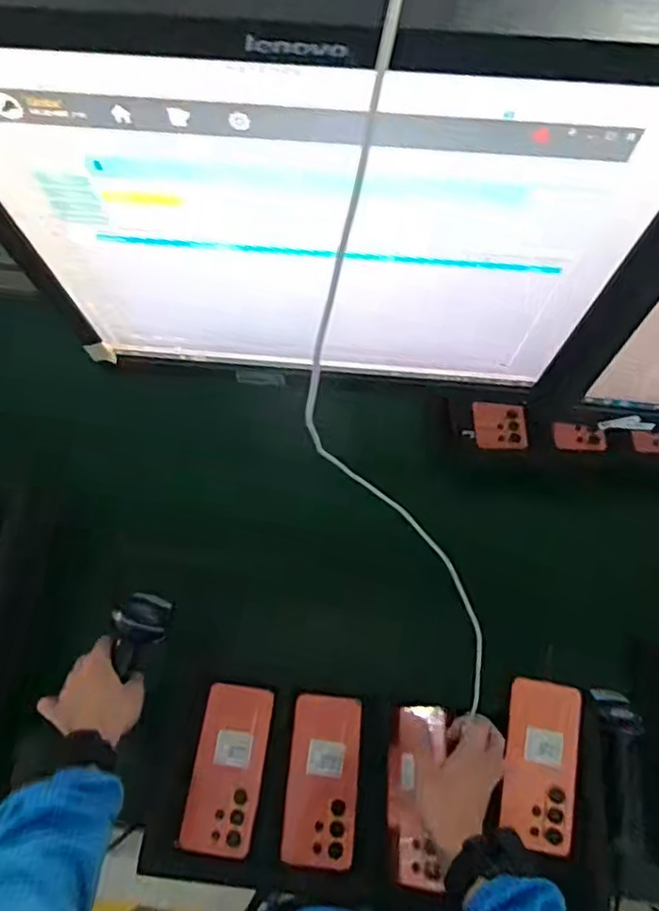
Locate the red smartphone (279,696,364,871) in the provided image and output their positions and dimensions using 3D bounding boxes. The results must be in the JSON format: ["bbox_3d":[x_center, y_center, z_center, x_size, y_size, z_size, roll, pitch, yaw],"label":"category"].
[{"bbox_3d":[-0.007,0.359,0.690,0.076,0.010,0.169,5,63,3],"label":"red smartphone"}]

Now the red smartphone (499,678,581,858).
[{"bbox_3d":[0.228,0.329,0.662,0.073,0.007,0.161,8,71,13],"label":"red smartphone"}]

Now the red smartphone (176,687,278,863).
[{"bbox_3d":[-0.114,0.351,0.697,0.077,0.007,0.168,7,63,4],"label":"red smartphone"}]

